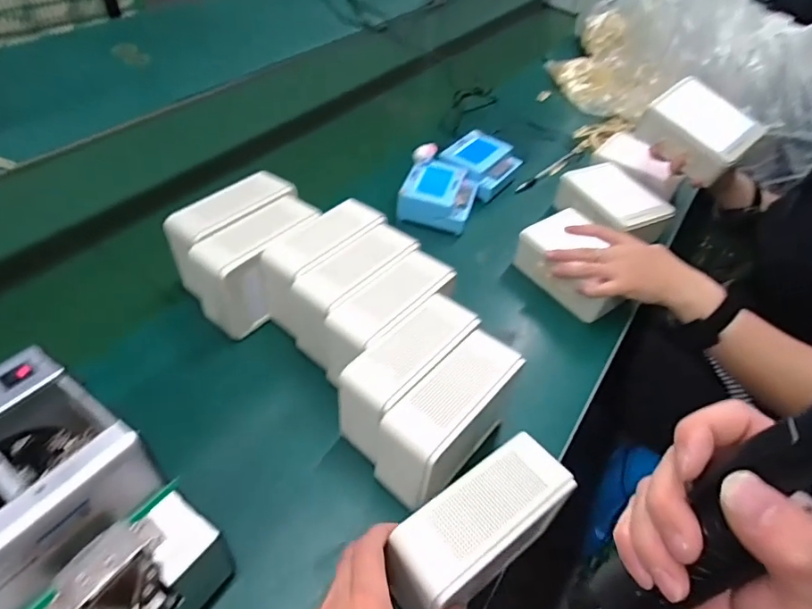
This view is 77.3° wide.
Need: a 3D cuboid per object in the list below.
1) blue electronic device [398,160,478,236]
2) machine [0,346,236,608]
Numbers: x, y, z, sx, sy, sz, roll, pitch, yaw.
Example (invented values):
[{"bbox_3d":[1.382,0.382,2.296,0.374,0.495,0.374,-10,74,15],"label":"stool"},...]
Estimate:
[{"bbox_3d":[0.048,-0.159,0.735,0.098,0.041,0.110,15,46,9],"label":"blue electronic device"},{"bbox_3d":[-0.233,0.156,0.345,0.176,0.154,0.125,29,50,21],"label":"machine"}]

